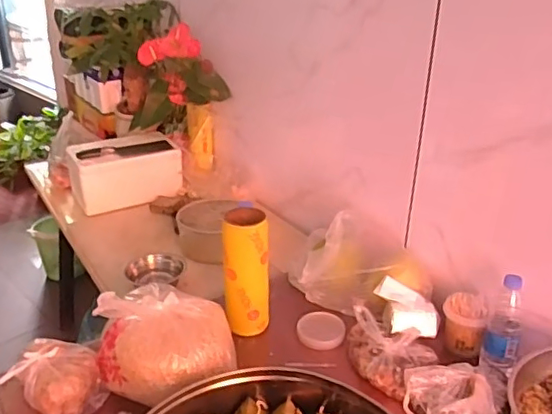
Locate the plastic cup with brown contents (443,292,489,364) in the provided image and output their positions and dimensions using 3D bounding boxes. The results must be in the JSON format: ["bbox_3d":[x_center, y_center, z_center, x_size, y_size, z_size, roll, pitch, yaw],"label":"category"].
[{"bbox_3d":[0.393,0.247,1.179,0.085,0.107,0.096,8,27,16],"label":"plastic cup with brown contents"}]

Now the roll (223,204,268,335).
[{"bbox_3d":[-0.062,0.137,1.198,0.093,0.250,0.071,-4,26,-10],"label":"roll"}]

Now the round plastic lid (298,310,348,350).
[{"bbox_3d":[0.099,0.268,1.233,0.103,0.023,0.101,1,26,0],"label":"round plastic lid"}]

